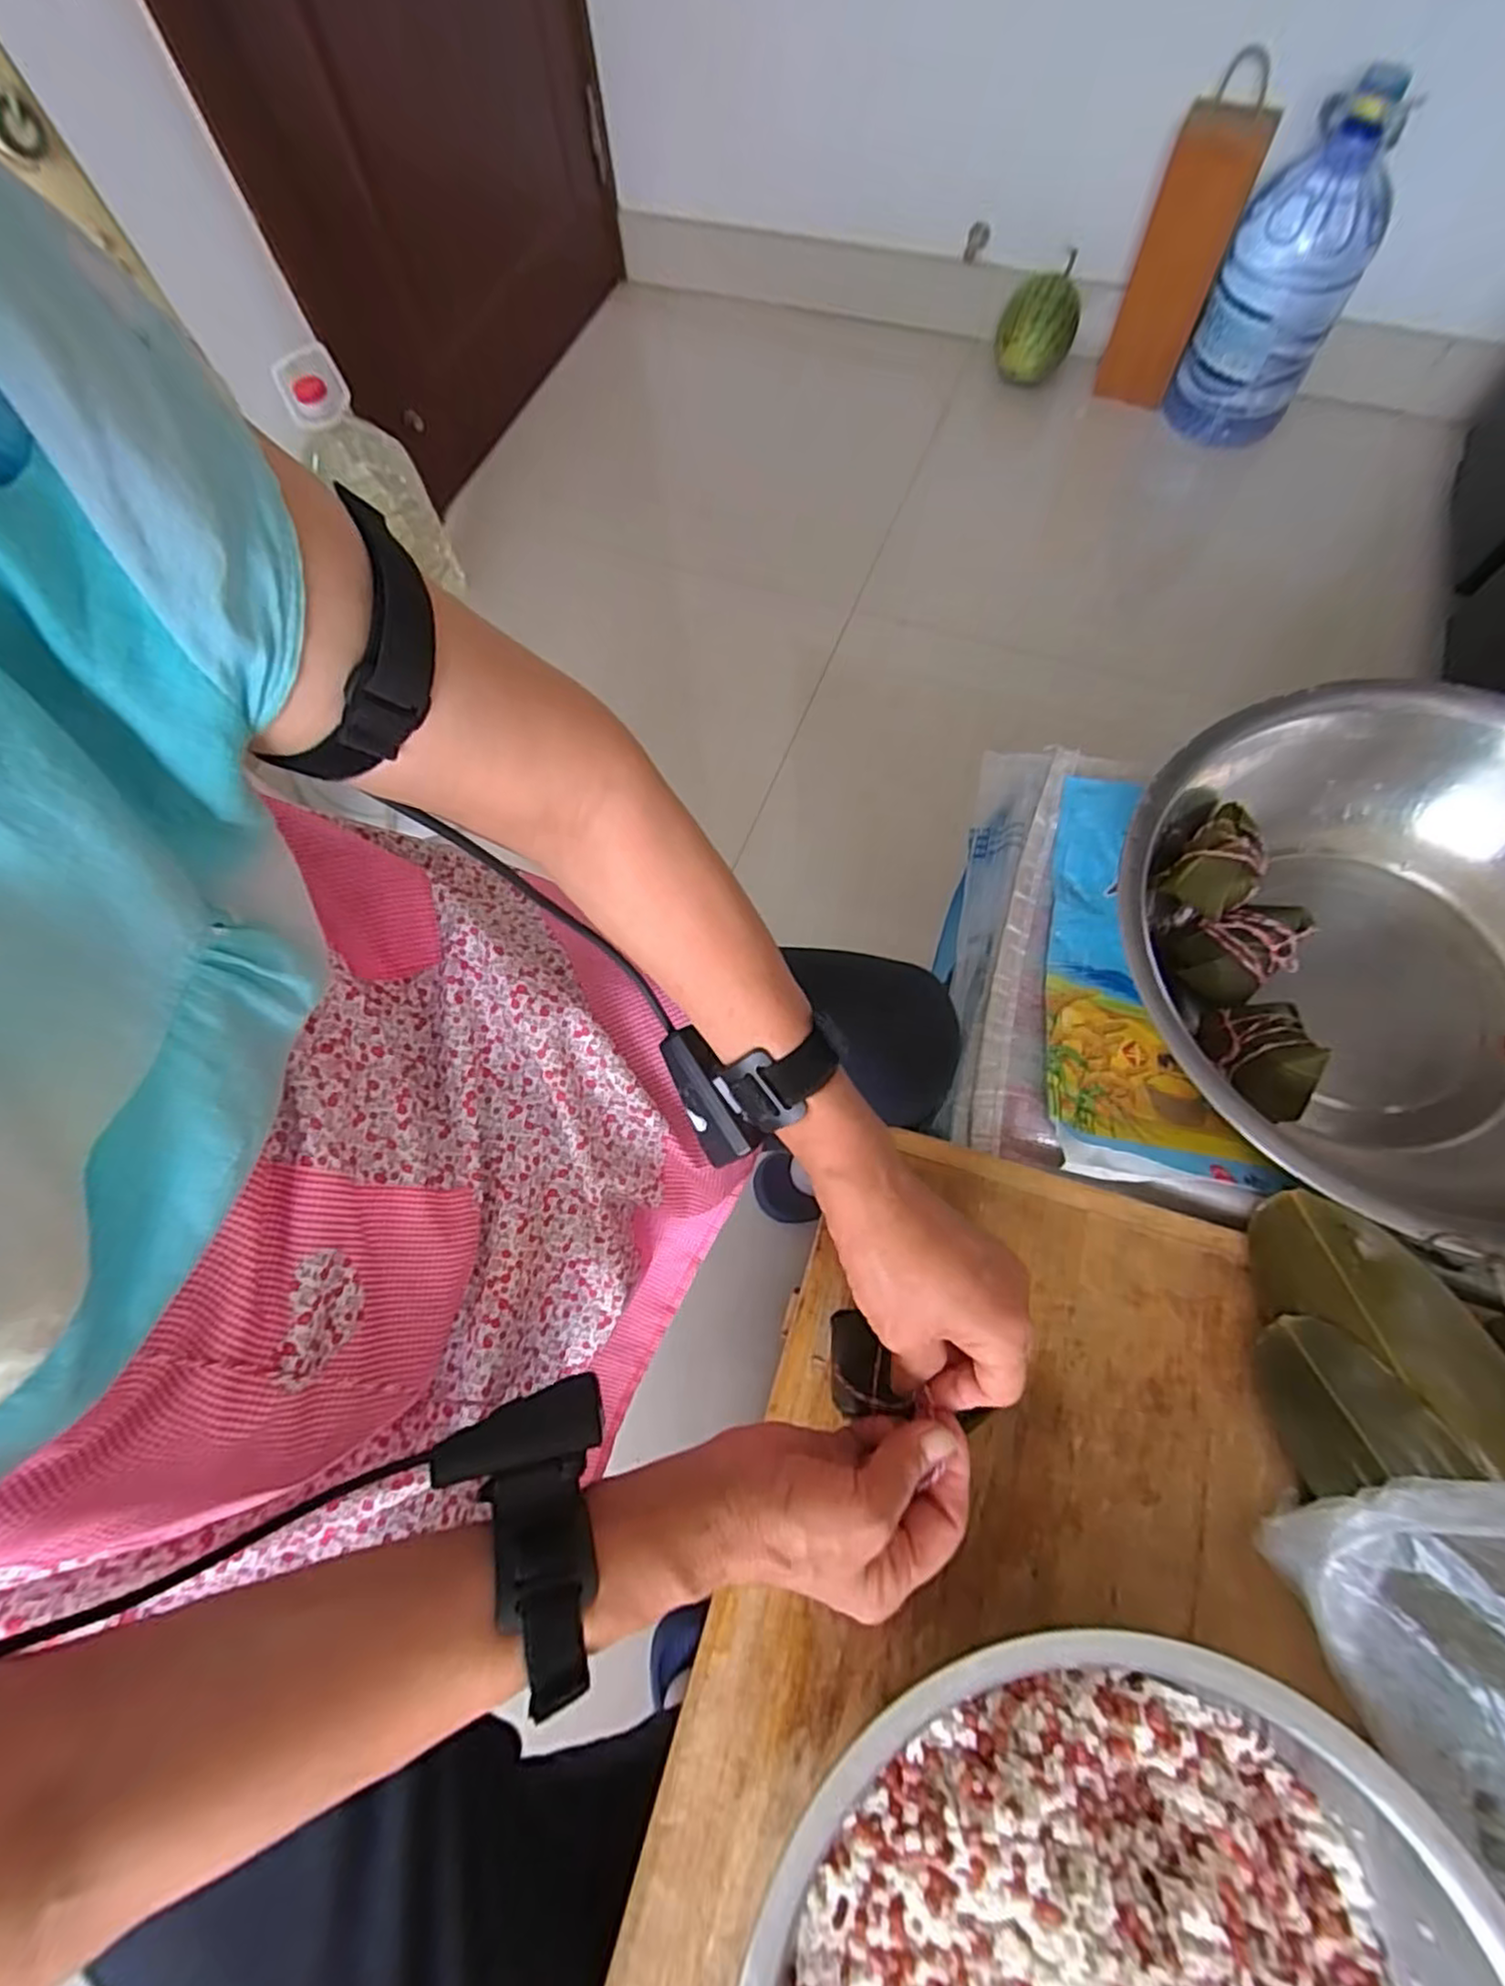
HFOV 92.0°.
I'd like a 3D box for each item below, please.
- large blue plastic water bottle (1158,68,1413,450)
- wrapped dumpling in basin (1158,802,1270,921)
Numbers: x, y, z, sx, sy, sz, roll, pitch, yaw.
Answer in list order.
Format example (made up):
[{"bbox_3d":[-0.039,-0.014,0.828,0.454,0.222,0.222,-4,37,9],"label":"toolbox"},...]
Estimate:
[{"bbox_3d":[0.899,-1.201,1.230,0.207,0.419,0.201,26,72,12],"label":"large blue plastic water bottle"},{"bbox_3d":[0.348,-0.100,0.531,0.053,0.037,0.083,40,76,16],"label":"wrapped dumpling in basin"}]

